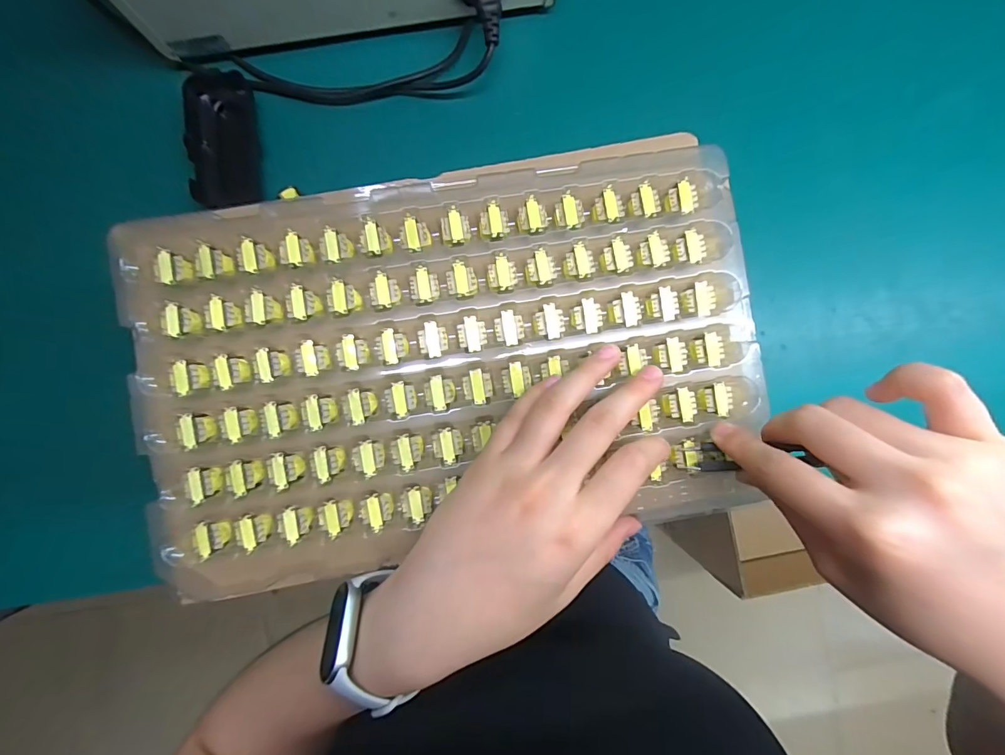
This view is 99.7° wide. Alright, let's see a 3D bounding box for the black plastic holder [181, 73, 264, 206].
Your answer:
[{"bbox_3d":[-0.232,-0.196,0.353,0.049,0.022,0.102,-3,91,-2],"label":"black plastic holder"}]

